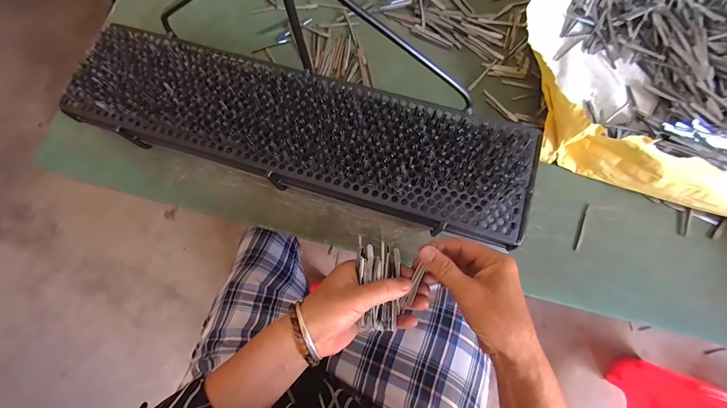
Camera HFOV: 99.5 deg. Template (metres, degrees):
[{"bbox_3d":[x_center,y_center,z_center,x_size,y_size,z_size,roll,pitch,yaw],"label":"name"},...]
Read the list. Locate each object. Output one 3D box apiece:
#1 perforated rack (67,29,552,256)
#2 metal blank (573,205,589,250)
[{"bbox_3d":[-0.081,-0.094,0.410,0.576,0.079,0.147,17,77,6],"label":"perforated rack"},{"bbox_3d":[0.285,0.030,0.402,0.006,0.004,0.064,20,78,6],"label":"metal blank"}]

